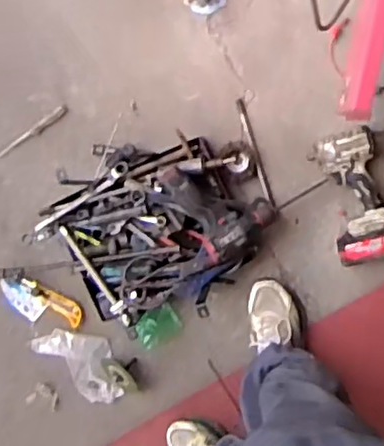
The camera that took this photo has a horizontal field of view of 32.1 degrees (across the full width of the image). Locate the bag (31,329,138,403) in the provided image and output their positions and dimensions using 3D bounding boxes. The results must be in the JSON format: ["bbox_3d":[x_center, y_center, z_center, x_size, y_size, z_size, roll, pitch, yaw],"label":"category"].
[{"bbox_3d":[-0.207,0.278,1.331,0.201,0.021,0.103,44,97,0],"label":"bag"}]

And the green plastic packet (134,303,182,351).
[{"bbox_3d":[-0.067,0.204,1.312,0.091,0.028,0.061,-33,91,6],"label":"green plastic packet"}]

